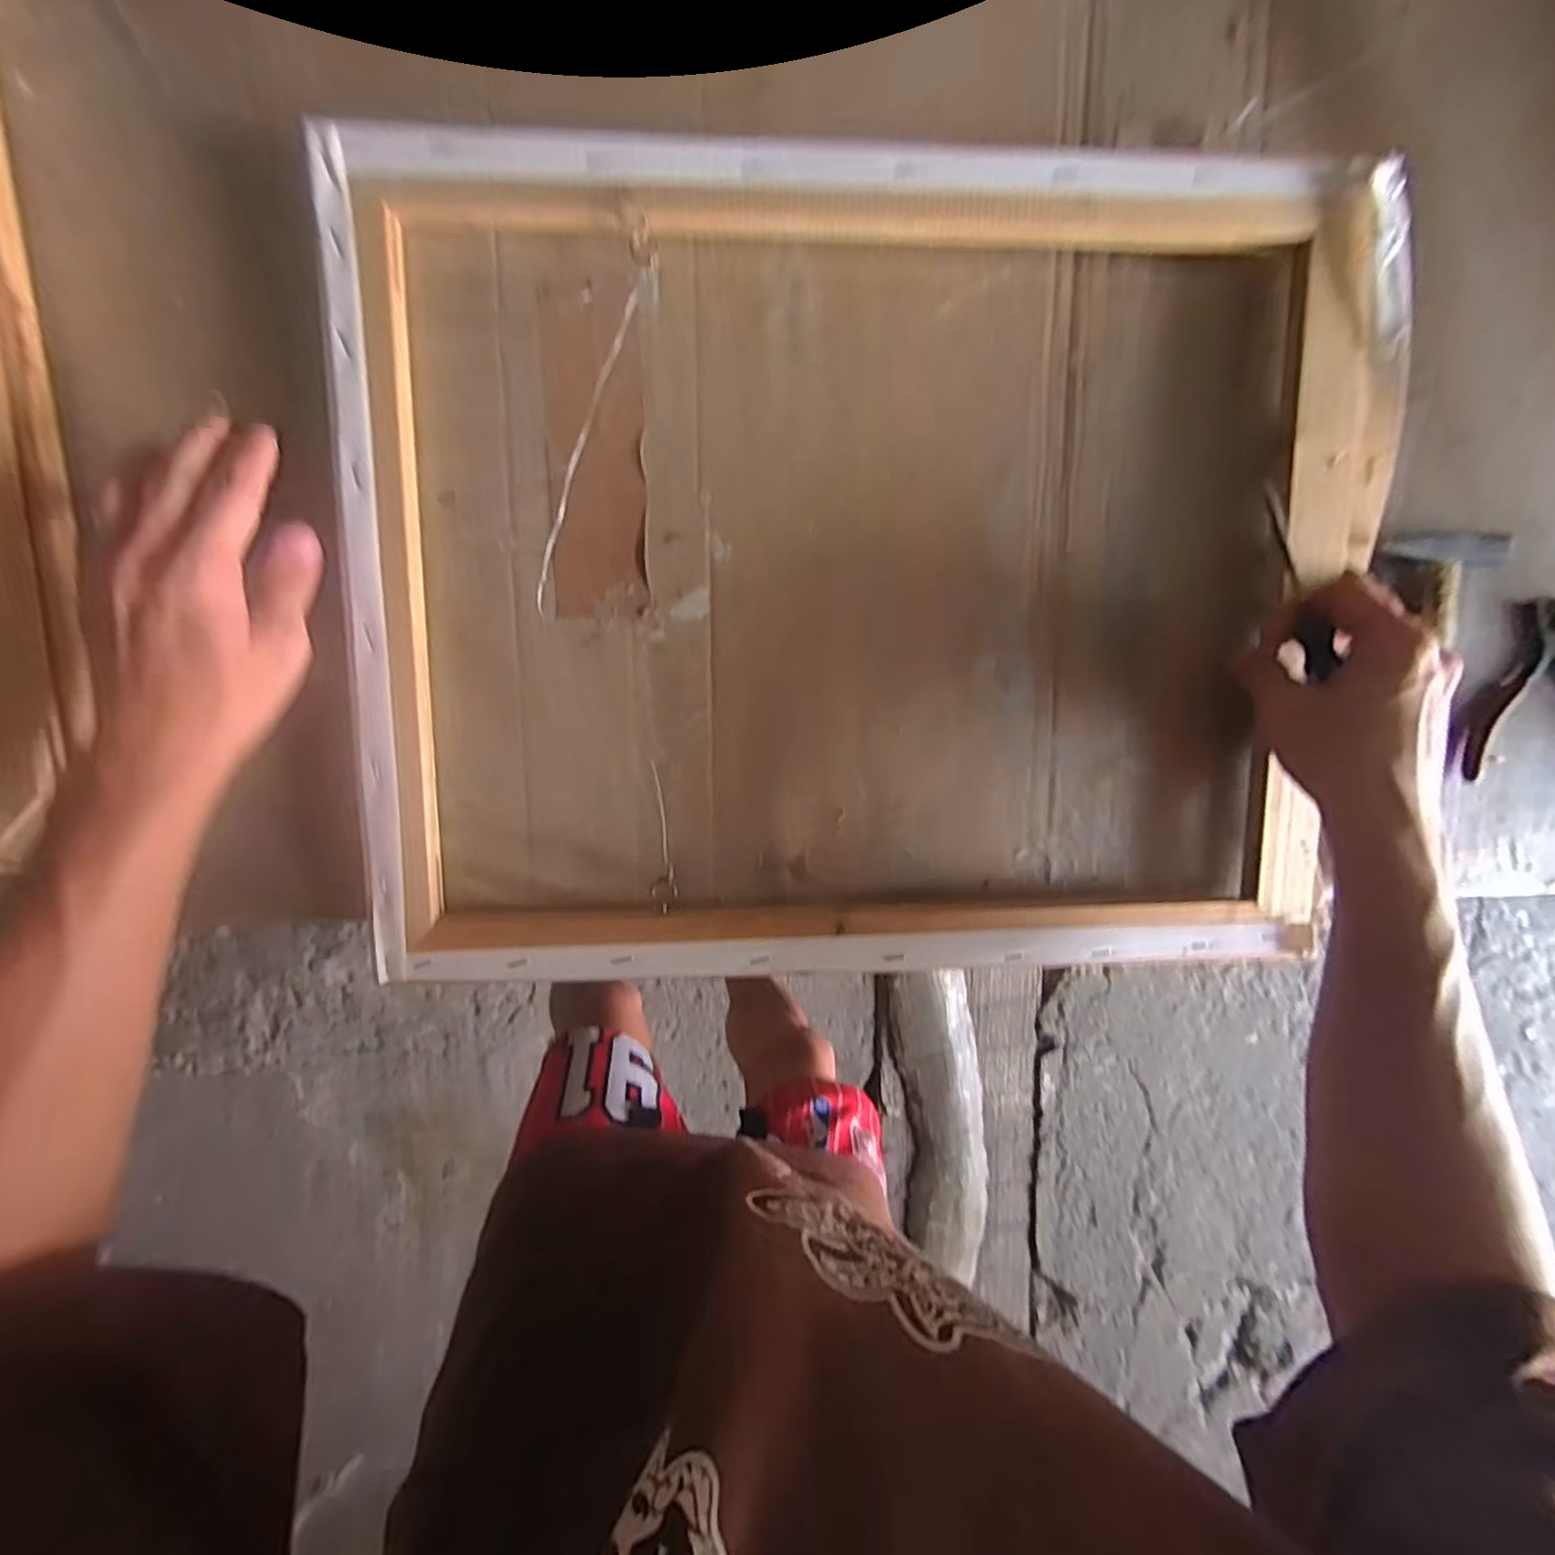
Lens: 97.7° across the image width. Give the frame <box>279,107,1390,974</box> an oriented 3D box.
[{"bbox_3d":[0.054,-0.102,0.348,0.525,0.026,0.410,-1,98,-3],"label":"frame"}]

